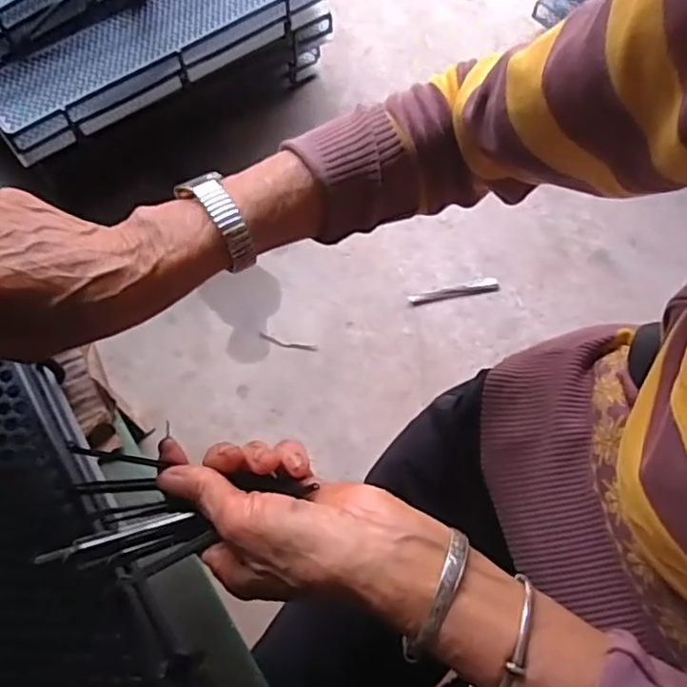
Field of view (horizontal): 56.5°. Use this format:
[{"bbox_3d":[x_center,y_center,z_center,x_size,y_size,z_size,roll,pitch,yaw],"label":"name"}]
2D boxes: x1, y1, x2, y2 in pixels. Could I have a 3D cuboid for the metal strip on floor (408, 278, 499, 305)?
[{"bbox_3d":[0.203,-0.094,1.180,0.169,0.010,0.023,-11,68,-5],"label":"metal strip on floor"}]

